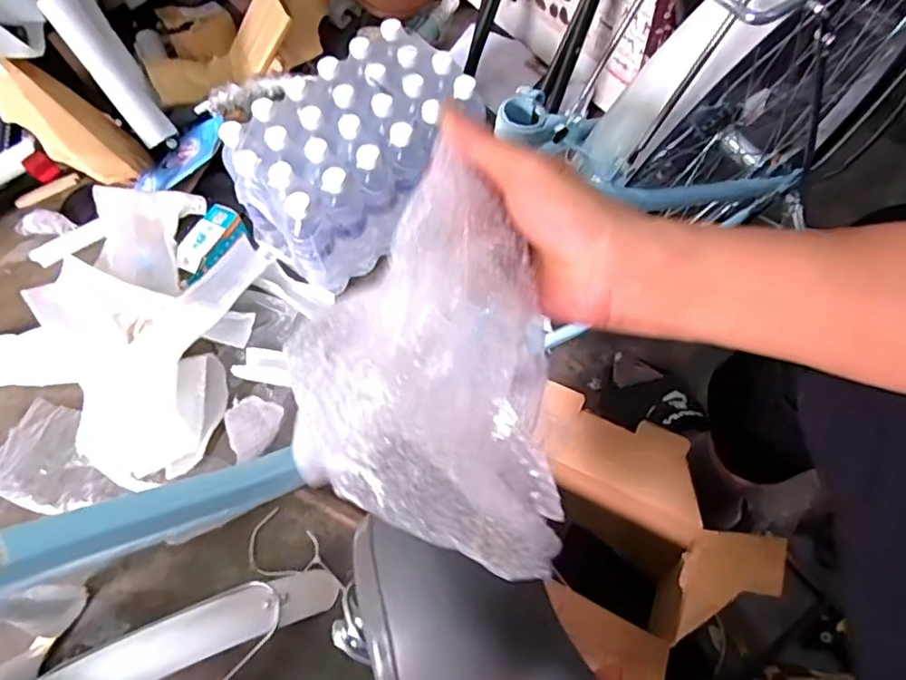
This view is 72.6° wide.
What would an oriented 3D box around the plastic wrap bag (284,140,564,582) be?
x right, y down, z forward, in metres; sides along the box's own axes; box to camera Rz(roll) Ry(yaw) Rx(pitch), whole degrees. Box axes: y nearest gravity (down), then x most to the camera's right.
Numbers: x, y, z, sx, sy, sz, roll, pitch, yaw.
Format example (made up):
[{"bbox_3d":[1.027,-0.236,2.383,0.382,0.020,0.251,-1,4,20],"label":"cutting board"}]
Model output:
[{"bbox_3d":[-0.015,0.010,0.317,0.127,0.092,0.186,-2,61,2],"label":"plastic wrap bag"}]

